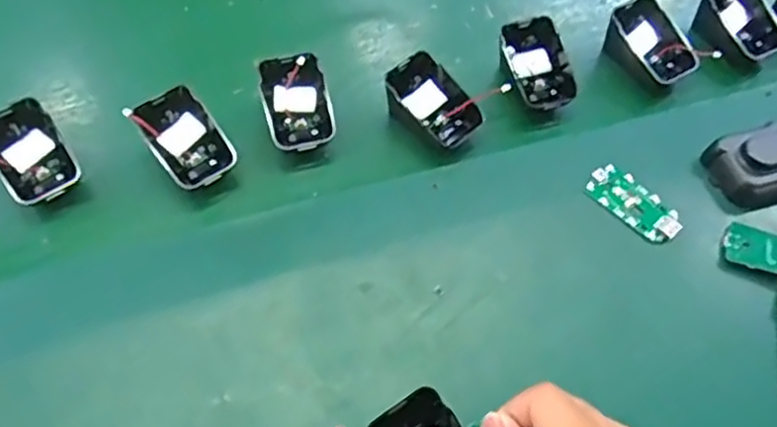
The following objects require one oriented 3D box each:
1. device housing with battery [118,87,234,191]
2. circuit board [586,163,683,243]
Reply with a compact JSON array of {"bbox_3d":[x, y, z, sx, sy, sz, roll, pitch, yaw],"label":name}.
[{"bbox_3d":[-0.136,-0.050,0.465,0.043,0.023,0.067,-37,86,-14],"label":"device housing with battery"},{"bbox_3d":[0.163,-0.006,0.461,0.034,0.007,0.063,-37,65,-22],"label":"circuit board"}]

